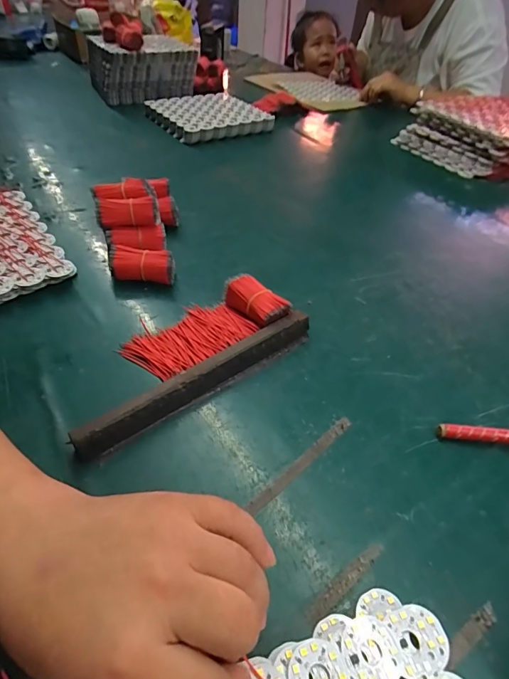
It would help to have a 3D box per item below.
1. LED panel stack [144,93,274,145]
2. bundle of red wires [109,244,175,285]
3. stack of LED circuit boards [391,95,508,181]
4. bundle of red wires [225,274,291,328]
[{"bbox_3d":[-0.109,-0.491,0.861,0.203,0.031,0.224,-24,52,-28],"label":"LED panel stack"},{"bbox_3d":[-0.127,-0.084,0.449,0.073,0.033,0.027,4,44,-2],"label":"bundle of red wires"},{"bbox_3d":[0.471,-0.415,0.808,0.262,0.084,0.241,-11,46,-17],"label":"stack of LED circuit boards"},{"bbox_3d":[0.001,-0.038,0.411,0.033,0.036,0.070,-28,53,-30],"label":"bundle of red wires"}]

